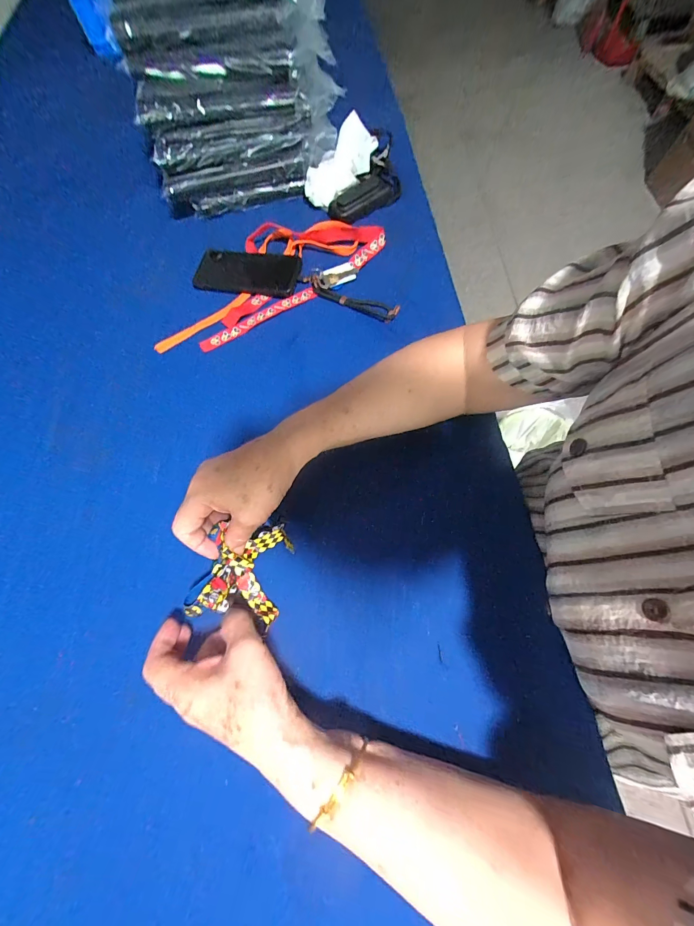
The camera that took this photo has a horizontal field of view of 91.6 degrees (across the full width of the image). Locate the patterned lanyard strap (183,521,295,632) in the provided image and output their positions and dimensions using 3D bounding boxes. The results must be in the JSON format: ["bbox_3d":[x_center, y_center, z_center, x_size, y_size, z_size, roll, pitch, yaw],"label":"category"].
[{"bbox_3d":[-0.103,0.107,0.348,0.077,0.057,0.107,12,69,4],"label":"patterned lanyard strap"}]

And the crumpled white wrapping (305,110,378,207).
[{"bbox_3d":[-0.012,-0.507,0.578,0.139,0.057,0.062,-39,71,19],"label":"crumpled white wrapping"}]

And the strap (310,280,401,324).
[{"bbox_3d":[0.008,-0.245,0.512,0.143,0.015,0.030,23,71,8],"label":"strap"}]

